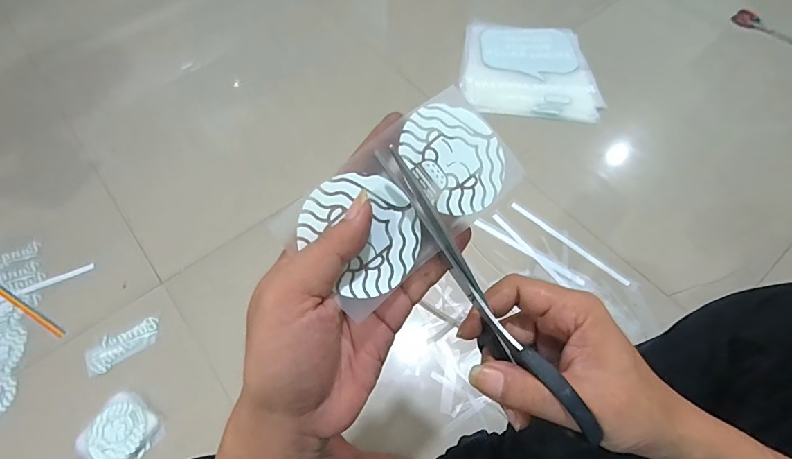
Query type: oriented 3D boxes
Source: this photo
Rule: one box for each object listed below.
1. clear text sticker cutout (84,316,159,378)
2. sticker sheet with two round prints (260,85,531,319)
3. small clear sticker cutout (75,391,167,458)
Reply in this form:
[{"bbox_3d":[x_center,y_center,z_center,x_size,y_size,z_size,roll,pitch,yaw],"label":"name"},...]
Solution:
[{"bbox_3d":[-0.400,0.169,0.607,0.102,0.004,0.045,-32,66,-17],"label":"clear text sticker cutout"},{"bbox_3d":[0.008,-0.019,0.237,0.137,0.008,0.071,-40,95,-13],"label":"sticker sheet with two round prints"},{"bbox_3d":[-0.363,0.269,0.547,0.091,0.012,0.084,25,63,13],"label":"small clear sticker cutout"}]

